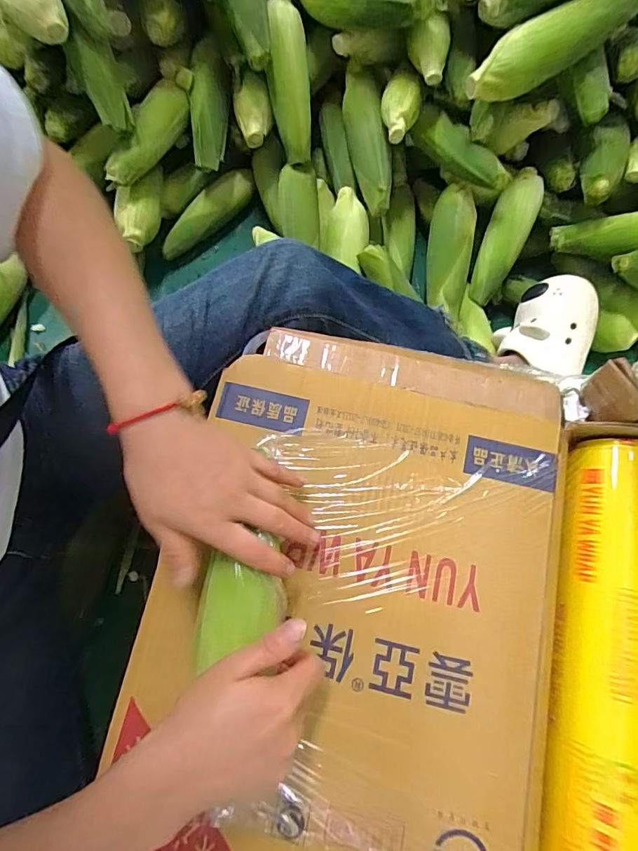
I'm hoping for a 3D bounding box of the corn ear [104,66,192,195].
[{"bbox_3d":[-0.259,-0.452,0.693,0.056,0.046,0.210,18,75,5],"label":"corn ear"}]

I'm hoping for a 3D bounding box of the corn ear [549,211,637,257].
[{"bbox_3d":[0.468,-0.289,0.682,0.214,0.047,0.059,-8,75,-2],"label":"corn ear"}]

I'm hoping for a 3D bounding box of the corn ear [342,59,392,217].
[{"bbox_3d":[0.075,-0.447,0.689,0.059,0.048,0.242,-11,91,-3],"label":"corn ear"}]

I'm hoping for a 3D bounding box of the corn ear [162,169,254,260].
[{"bbox_3d":[-0.197,-0.376,0.788,0.210,0.045,0.051,-41,78,-10],"label":"corn ear"}]

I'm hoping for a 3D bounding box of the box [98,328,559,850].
[{"bbox_3d":[0.025,0.165,0.383,0.325,0.036,0.511,11,74,4],"label":"box"}]

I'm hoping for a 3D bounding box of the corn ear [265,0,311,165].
[{"bbox_3d":[-0.045,-0.515,0.674,0.060,0.072,0.199,-4,99,-1],"label":"corn ear"}]

